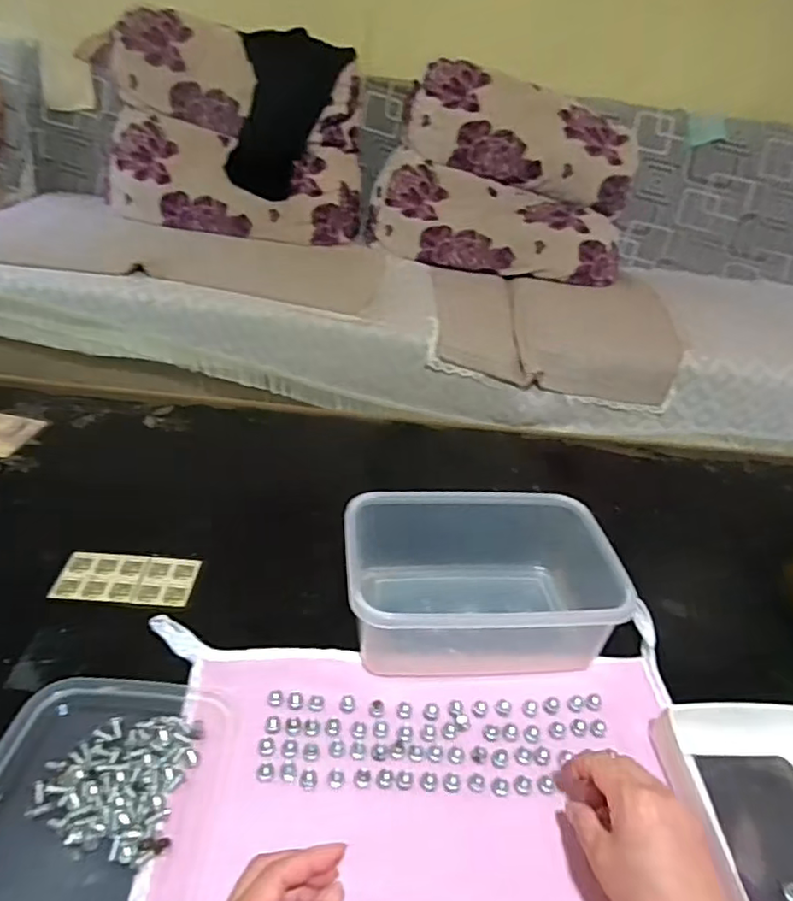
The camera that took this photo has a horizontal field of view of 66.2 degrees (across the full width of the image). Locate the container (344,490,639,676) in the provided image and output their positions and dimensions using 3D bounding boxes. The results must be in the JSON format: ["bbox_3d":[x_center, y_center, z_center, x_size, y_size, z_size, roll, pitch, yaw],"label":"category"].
[{"bbox_3d":[0.069,0.120,0.574,0.228,0.080,0.152,3,35,-6],"label":"container"}]

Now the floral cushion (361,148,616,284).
[{"bbox_3d":[0.266,-0.624,1.680,0.705,0.213,0.281,12,35,6],"label":"floral cushion"}]

